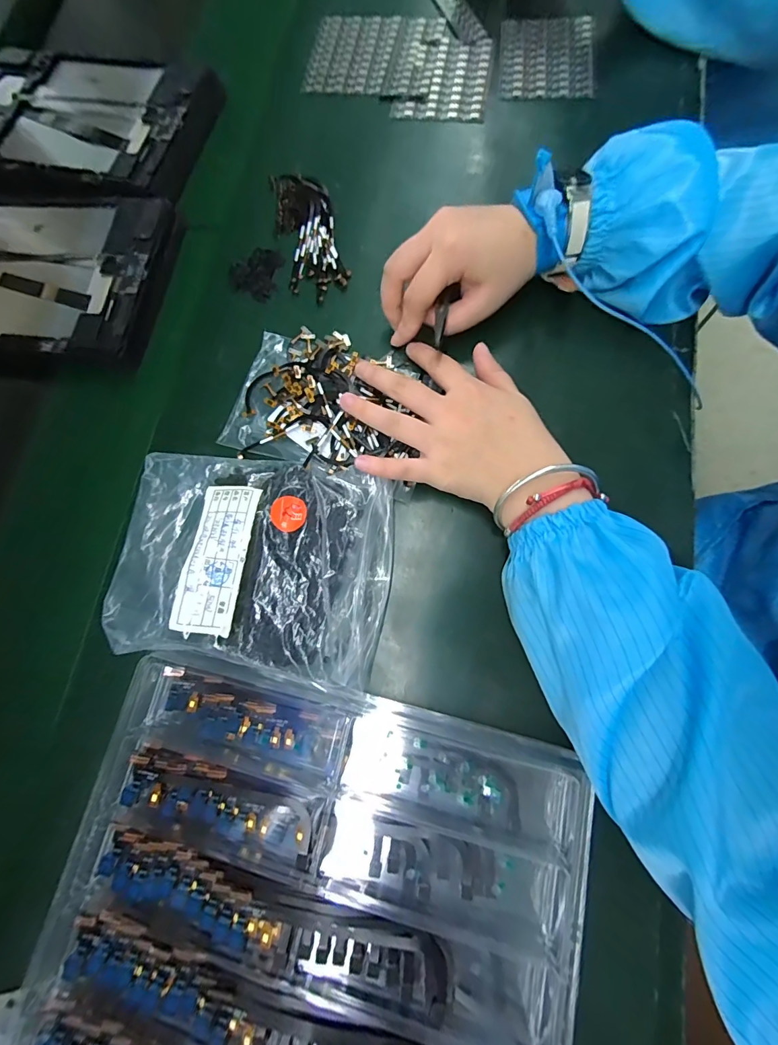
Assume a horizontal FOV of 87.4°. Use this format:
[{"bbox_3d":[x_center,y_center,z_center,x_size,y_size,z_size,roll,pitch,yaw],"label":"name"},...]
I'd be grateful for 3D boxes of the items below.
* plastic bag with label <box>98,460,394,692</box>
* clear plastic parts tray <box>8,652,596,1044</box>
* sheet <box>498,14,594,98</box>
[{"bbox_3d":[-0.090,0.020,0.264,0.177,0.022,0.136,9,76,3],"label":"plastic bag with label"},{"bbox_3d":[-0.047,0.208,0.213,0.271,0.022,0.222,13,77,4],"label":"clear plastic parts tray"},{"bbox_3d":[0.141,-0.419,0.365,0.079,0.009,0.093,4,76,2],"label":"sheet"}]

